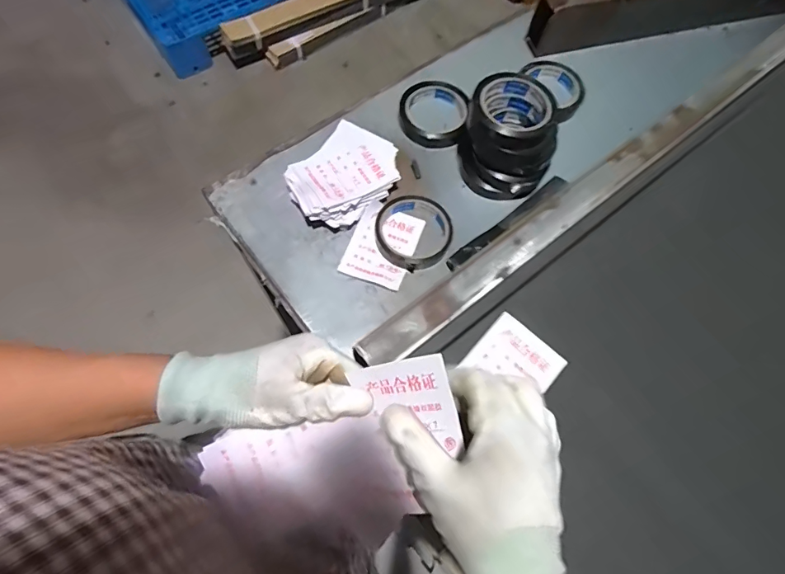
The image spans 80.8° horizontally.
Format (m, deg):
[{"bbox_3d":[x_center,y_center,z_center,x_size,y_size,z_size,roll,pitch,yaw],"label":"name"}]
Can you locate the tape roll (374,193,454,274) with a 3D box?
[{"bbox_3d":[0.026,-0.069,0.566,0.093,0.023,0.096,1,67,-3],"label":"tape roll"}]

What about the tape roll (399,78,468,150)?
[{"bbox_3d":[0.058,-0.245,0.646,0.093,0.027,0.103,13,67,2],"label":"tape roll"}]

